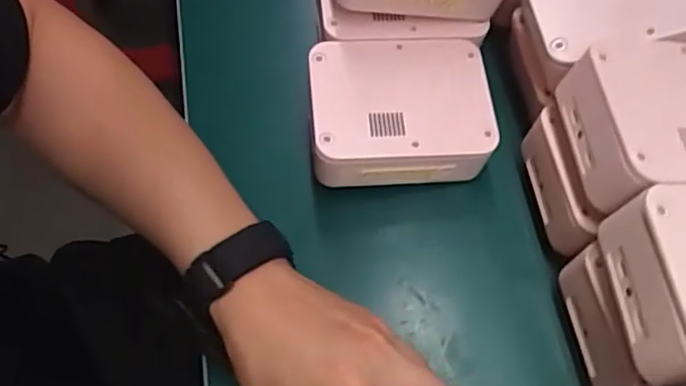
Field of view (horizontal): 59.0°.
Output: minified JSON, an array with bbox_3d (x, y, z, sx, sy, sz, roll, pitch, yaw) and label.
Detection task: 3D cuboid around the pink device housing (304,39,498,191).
[{"bbox_3d":[0.041,-0.060,0.444,0.126,0.043,0.099,-3,64,-1],"label":"pink device housing"}]

